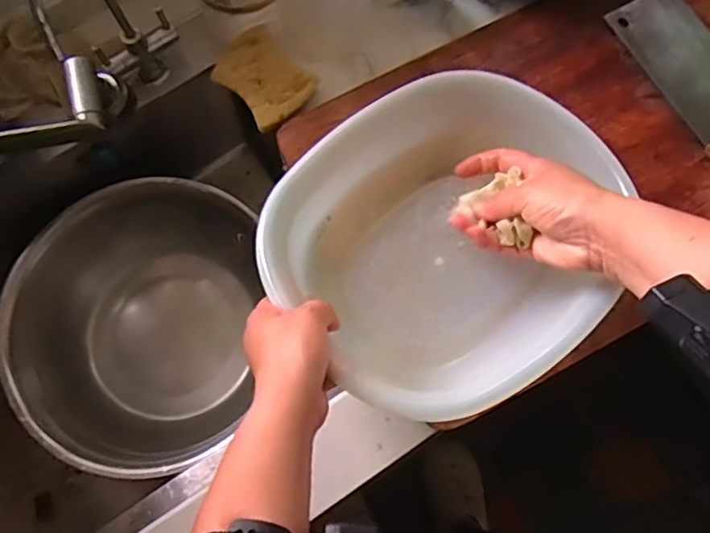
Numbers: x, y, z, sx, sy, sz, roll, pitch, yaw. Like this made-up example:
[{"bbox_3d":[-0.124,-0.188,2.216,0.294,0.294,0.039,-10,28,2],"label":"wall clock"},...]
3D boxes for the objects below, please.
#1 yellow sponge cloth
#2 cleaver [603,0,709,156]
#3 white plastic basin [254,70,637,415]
[{"bbox_3d":[-0.098,-0.203,0.646,0.078,0.028,0.109,-41,80,-9],"label":"yellow sponge cloth"},{"bbox_3d":[0.373,-0.165,0.617,0.089,0.021,0.286,-27,78,-6],"label":"cleaver"},{"bbox_3d":[0.076,-0.029,0.534,0.258,0.098,0.287,43,80,10],"label":"white plastic basin"}]

